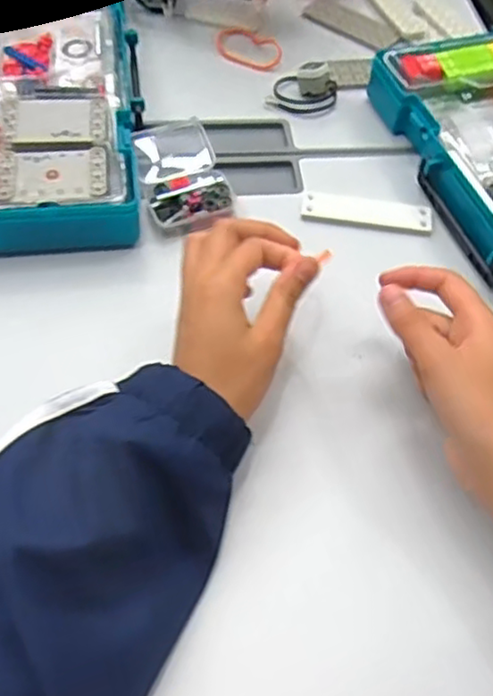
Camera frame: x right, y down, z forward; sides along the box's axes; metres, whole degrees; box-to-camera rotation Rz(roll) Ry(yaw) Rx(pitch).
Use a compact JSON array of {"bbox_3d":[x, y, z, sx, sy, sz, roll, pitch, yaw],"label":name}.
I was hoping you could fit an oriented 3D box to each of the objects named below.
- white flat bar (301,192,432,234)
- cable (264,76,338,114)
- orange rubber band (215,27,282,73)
[{"bbox_3d":[0.094,-0.106,0.528,0.099,0.007,0.026,8,56,1],"label":"white flat bar"},{"bbox_3d":[0.050,-0.227,0.603,0.062,0.013,0.035,8,56,1],"label":"cable"},{"bbox_3d":[0.001,-0.288,0.644,0.075,0.007,0.048,36,66,21],"label":"orange rubber band"}]

